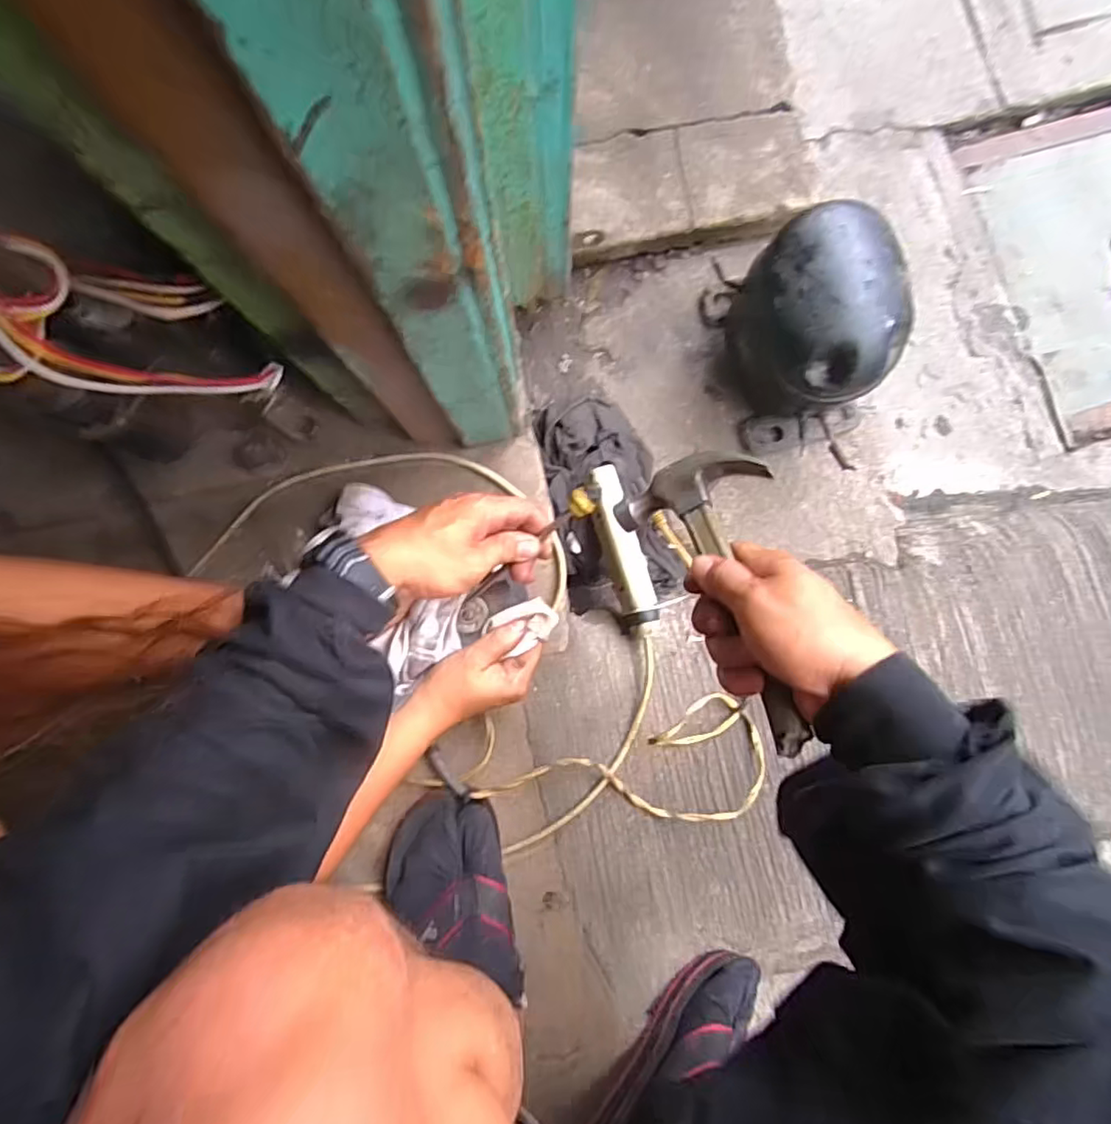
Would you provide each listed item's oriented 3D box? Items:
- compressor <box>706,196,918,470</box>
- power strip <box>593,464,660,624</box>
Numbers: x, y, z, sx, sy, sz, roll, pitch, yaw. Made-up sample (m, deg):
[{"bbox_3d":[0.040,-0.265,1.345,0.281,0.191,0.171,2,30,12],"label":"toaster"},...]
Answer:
[{"bbox_3d":[0.264,-0.237,0.612,0.134,0.176,0.199,-17,88,-2],"label":"compressor"},{"bbox_3d":[0.069,-0.017,0.600,0.034,0.022,0.160,-15,88,-2],"label":"power strip"}]

